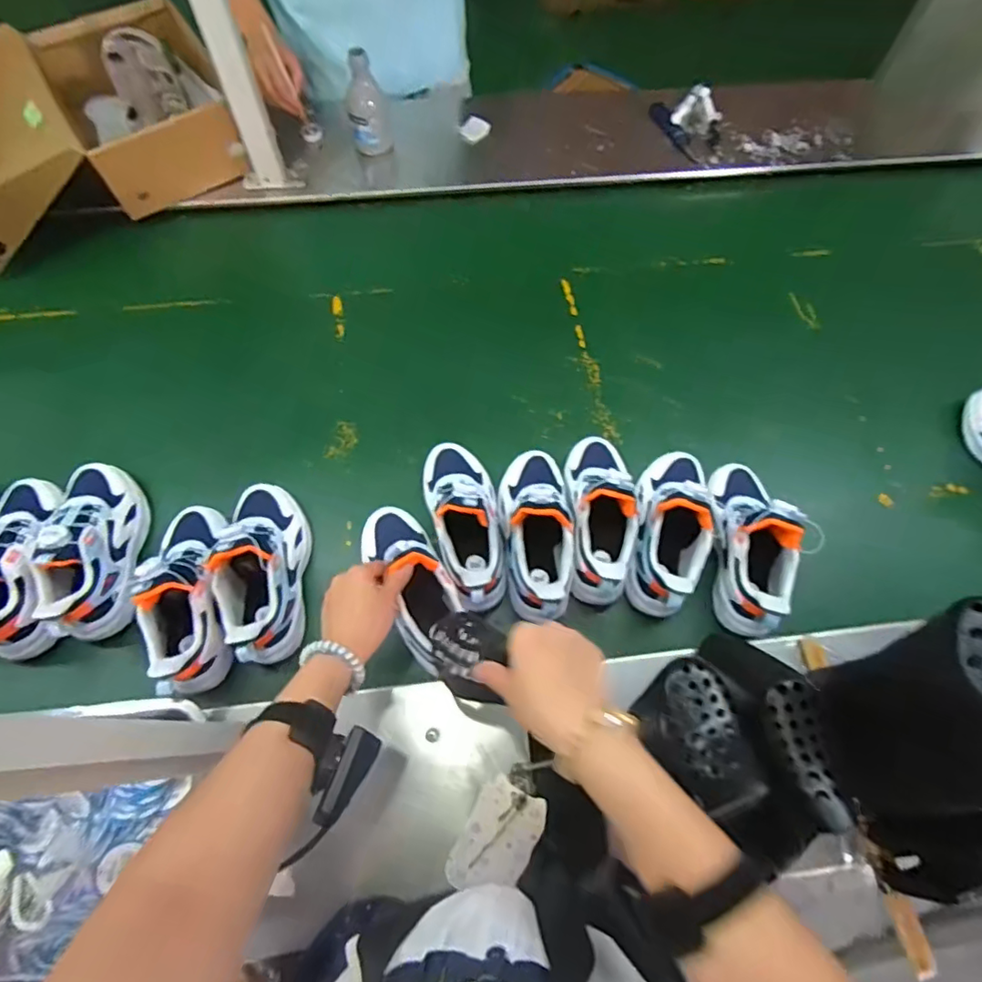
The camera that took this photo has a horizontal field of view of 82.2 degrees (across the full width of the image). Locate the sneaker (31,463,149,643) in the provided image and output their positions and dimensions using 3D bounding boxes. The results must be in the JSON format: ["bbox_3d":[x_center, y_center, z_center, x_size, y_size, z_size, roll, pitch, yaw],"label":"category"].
[{"bbox_3d":[-0.480,0.059,0.675,0.069,0.101,0.223,-16,68,-4],"label":"sneaker"}]

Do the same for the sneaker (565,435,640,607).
[{"bbox_3d":[0.137,0.015,0.678,0.092,0.126,0.218,1,68,4],"label":"sneaker"}]

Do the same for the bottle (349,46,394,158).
[{"bbox_3d":[-0.199,-0.613,0.902,0.064,0.145,0.063,-16,68,-4],"label":"bottle"}]

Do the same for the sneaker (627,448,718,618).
[{"bbox_3d":[0.224,0.034,0.679,0.096,0.101,0.216,16,70,10],"label":"sneaker"}]

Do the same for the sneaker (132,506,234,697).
[{"bbox_3d":[-0.358,0.113,0.636,0.083,0.104,0.223,-16,68,-3],"label":"sneaker"}]

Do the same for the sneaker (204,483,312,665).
[{"bbox_3d":[-0.273,0.082,0.653,0.087,0.117,0.220,-8,68,0],"label":"sneaker"}]

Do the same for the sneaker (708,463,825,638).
[{"bbox_3d":[0.317,0.058,0.677,0.086,0.118,0.215,2,68,4],"label":"sneaker"}]

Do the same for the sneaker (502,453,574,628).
[{"bbox_3d":[0.050,0.037,0.673,0.098,0.106,0.218,-4,68,2],"label":"sneaker"}]

